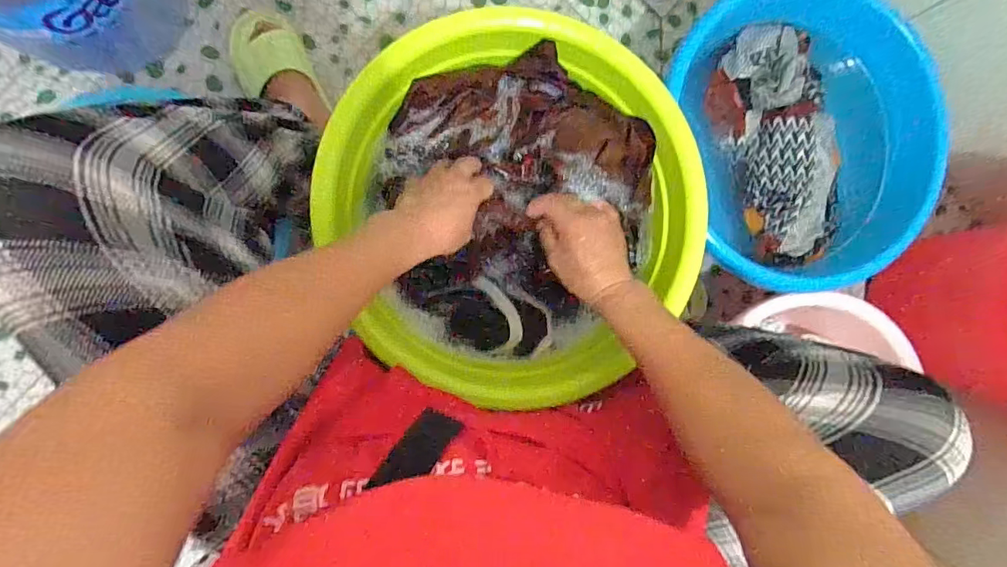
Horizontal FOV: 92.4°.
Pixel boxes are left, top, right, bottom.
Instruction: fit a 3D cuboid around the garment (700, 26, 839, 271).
[{"bbox_3d":[0.429,-0.211,0.726,0.181,0.054,0.355,-21,95,-7],"label":"garment"}]

